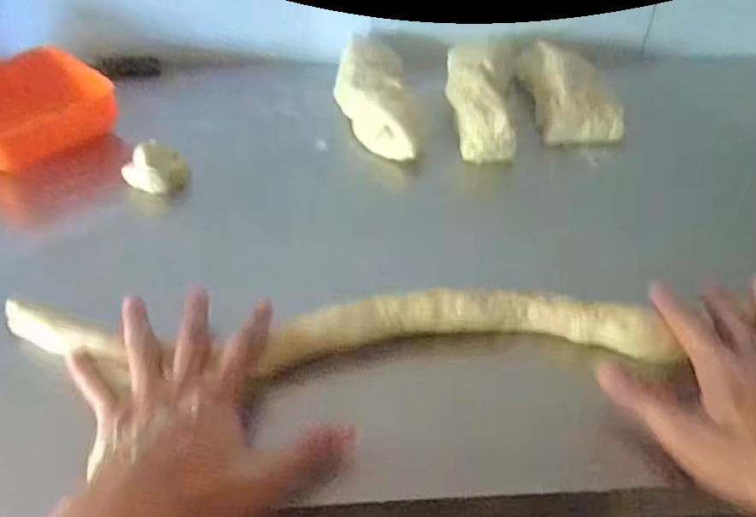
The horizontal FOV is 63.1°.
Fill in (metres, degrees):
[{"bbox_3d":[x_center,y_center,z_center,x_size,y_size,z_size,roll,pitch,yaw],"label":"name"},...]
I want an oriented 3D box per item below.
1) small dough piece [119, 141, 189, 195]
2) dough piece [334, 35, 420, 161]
[{"bbox_3d":[-0.222,-0.091,0.610,0.060,0.032,0.048,-13,43,-15],"label":"small dough piece"},{"bbox_3d":[-0.005,-0.184,0.700,0.079,0.061,0.186,-4,41,-4],"label":"dough piece"}]

